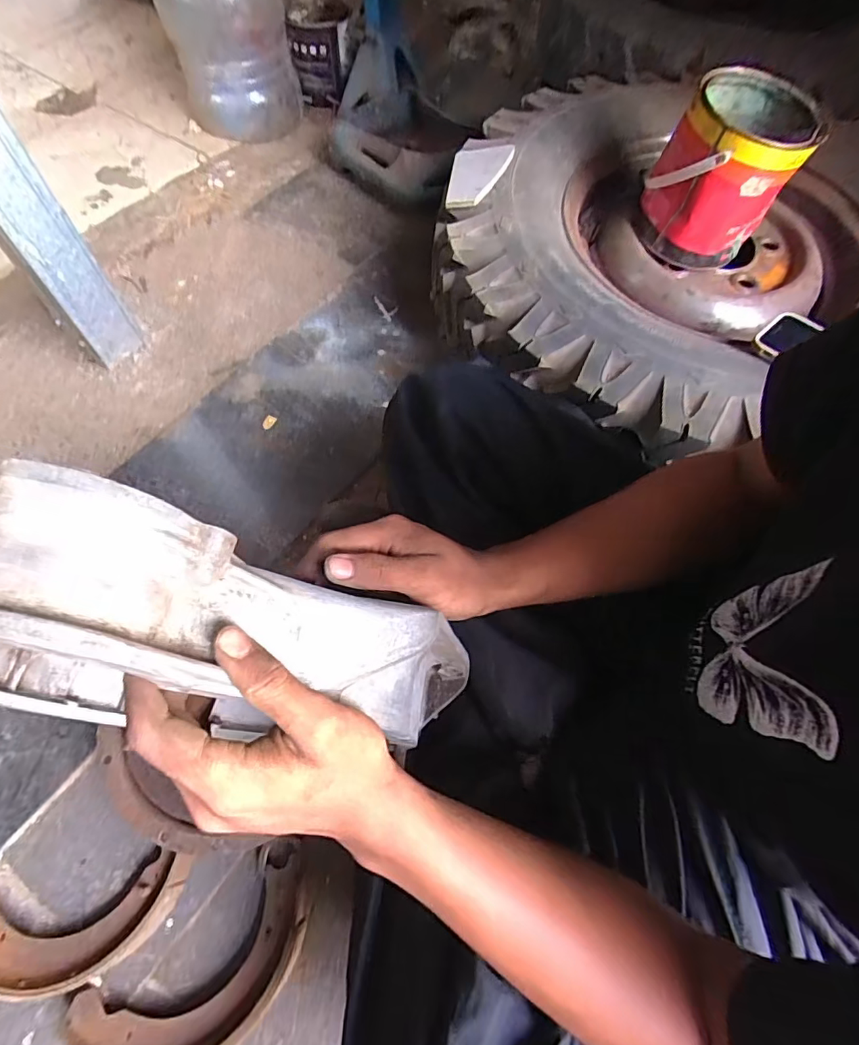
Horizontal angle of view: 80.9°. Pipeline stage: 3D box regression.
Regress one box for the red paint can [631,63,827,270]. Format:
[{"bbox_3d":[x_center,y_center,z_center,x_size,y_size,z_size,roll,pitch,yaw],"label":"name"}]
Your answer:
[{"bbox_3d":[0.370,-0.437,0.635,0.142,0.163,0.153,0,63,0],"label":"red paint can"}]

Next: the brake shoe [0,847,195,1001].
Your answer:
[{"bbox_3d":[-0.357,0.401,0.497,0.225,0.037,0.093,-10,66,-5],"label":"brake shoe"}]

